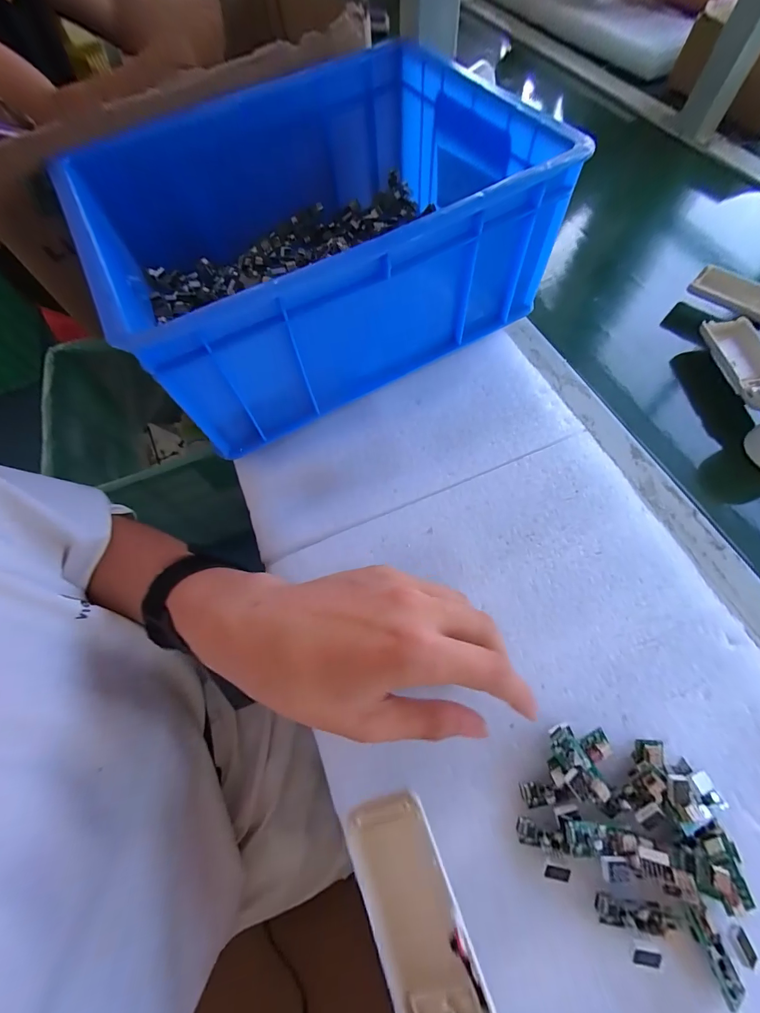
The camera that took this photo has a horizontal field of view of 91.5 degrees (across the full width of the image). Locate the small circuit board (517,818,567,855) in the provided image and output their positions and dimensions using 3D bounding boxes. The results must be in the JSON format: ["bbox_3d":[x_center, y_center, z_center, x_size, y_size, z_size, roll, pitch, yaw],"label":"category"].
[{"bbox_3d":[0.086,0.176,0.197,0.024,0.004,0.011,5,66,18],"label":"small circuit board"}]

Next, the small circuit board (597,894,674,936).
[{"bbox_3d":[0.127,0.204,0.184,0.033,0.007,0.013,6,67,5],"label":"small circuit board"}]

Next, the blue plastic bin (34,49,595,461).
[{"bbox_3d":[-0.065,-0.256,0.334,0.326,0.128,0.308,-26,67,-8],"label":"blue plastic bin"}]

